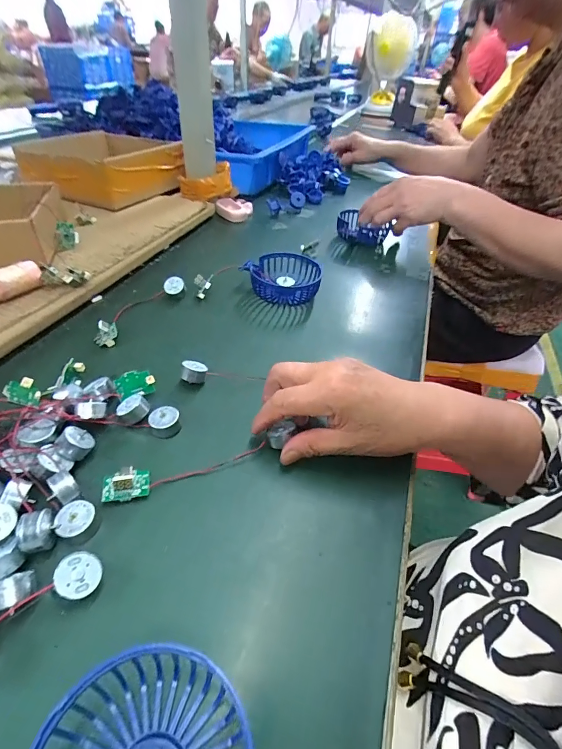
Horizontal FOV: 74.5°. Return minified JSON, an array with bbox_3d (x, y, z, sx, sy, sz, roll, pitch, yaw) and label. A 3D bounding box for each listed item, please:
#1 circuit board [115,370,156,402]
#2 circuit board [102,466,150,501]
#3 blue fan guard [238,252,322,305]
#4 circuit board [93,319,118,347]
[{"bbox_3d":[-0.128,0.008,0.325,0.031,0.005,0.022,-18,90,-31],"label":"circuit board"},{"bbox_3d":[-0.111,0.079,0.266,0.031,0.009,0.024,-10,43,-15],"label":"circuit board"},{"bbox_3d":[0.000,-0.127,0.487,0.105,0.037,0.081,7,42,5],"label":"blue fan guard"},{"bbox_3d":[-0.182,-0.046,0.382,0.023,0.021,0.026,-17,45,-21],"label":"circuit board"}]

